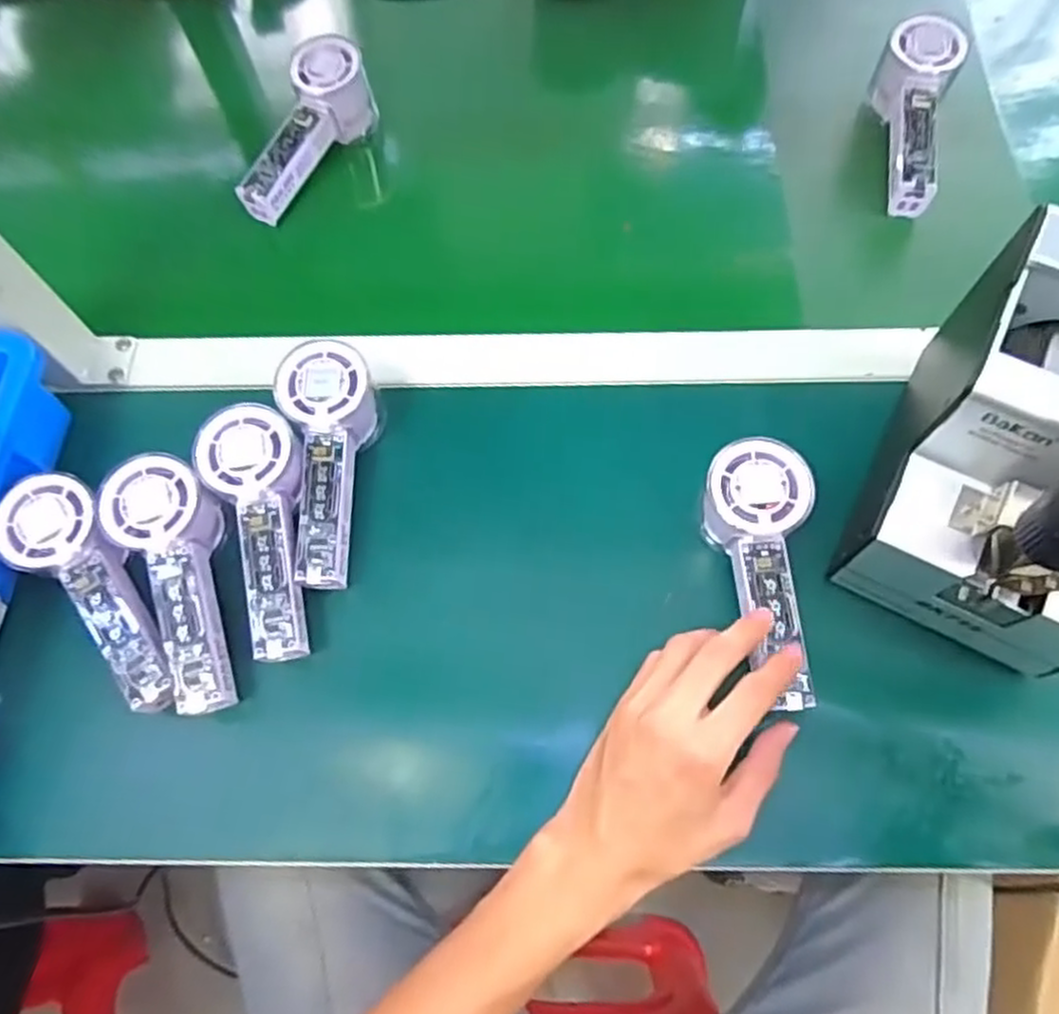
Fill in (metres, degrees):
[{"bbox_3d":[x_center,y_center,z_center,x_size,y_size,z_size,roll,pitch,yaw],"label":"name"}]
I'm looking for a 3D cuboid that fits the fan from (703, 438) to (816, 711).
[{"bbox_3d":[0.133,0.036,0.420,0.057,0.037,0.145,-5,82,0],"label":"fan"}]

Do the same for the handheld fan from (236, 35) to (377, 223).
[{"bbox_3d":[-0.179,-0.290,0.586,0.041,0.067,0.146,26,82,13],"label":"handheld fan"}]

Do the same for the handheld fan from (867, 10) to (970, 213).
[{"bbox_3d":[0.296,-0.295,0.572,0.052,0.049,0.154,7,80,5],"label":"handheld fan"}]

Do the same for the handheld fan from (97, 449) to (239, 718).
[{"bbox_3d":[-0.199,0.043,0.426,0.055,0.030,0.148,-17,82,-5],"label":"handheld fan"}]

